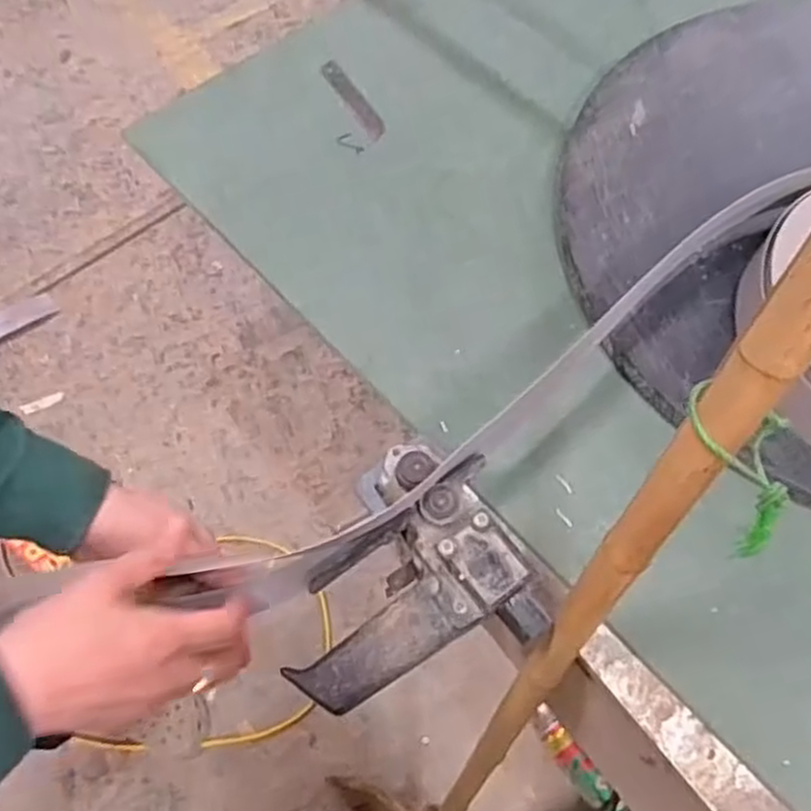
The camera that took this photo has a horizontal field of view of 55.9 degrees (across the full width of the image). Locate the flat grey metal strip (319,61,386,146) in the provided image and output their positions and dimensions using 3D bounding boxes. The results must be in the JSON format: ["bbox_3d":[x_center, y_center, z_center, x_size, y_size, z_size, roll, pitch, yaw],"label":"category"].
[{"bbox_3d":[-0.044,-0.267,0.668,0.021,0.004,0.095,-28,72,-16],"label":"flat grey metal strip"}]

